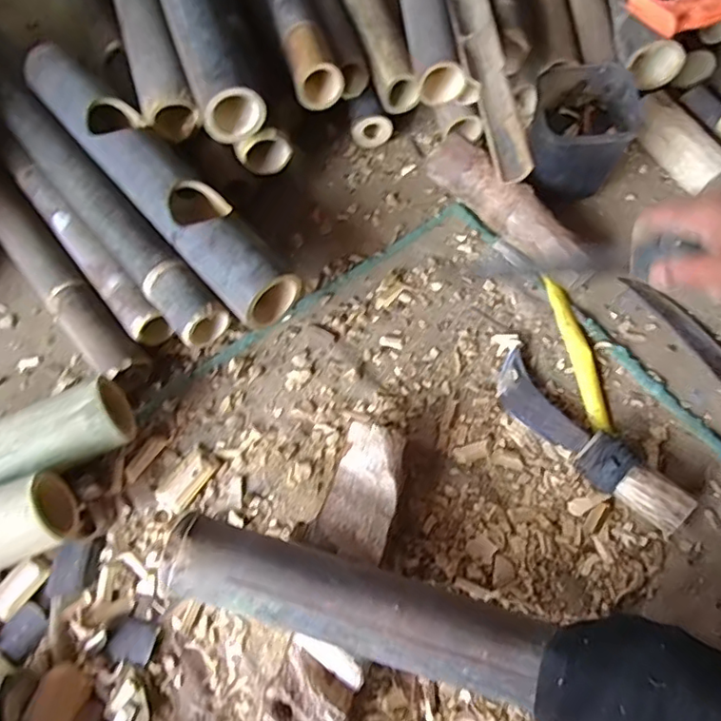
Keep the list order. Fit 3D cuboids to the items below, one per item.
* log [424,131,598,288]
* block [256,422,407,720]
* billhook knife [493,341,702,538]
[{"bbox_3d":[0.188,-0.190,0.712,0.059,0.063,0.251,-40,71,-15],"label":"log"},{"bbox_3d":[-0.029,0.224,0.534,0.093,0.067,0.328,10,67,6],"label":"block"},{"bbox_3d":[0.238,0.083,0.605,0.059,0.033,0.237,-38,58,-14],"label":"billhook knife"}]

